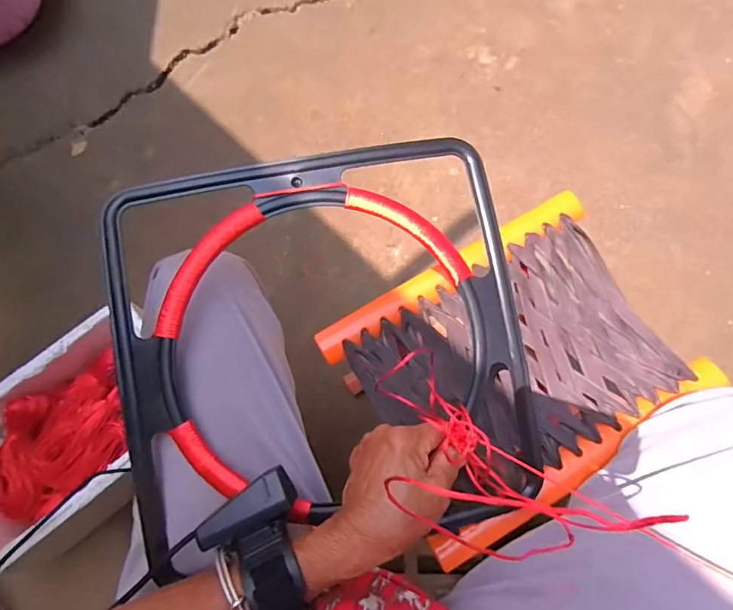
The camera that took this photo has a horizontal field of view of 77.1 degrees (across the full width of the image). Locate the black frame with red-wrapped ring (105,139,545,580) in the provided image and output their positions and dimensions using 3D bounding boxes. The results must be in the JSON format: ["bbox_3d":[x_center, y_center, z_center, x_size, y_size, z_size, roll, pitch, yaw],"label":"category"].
[{"bbox_3d":[-0.032,0.030,0.369,0.326,0.034,0.310,-8,87,-7],"label":"black frame with red-wrapped ring"}]

